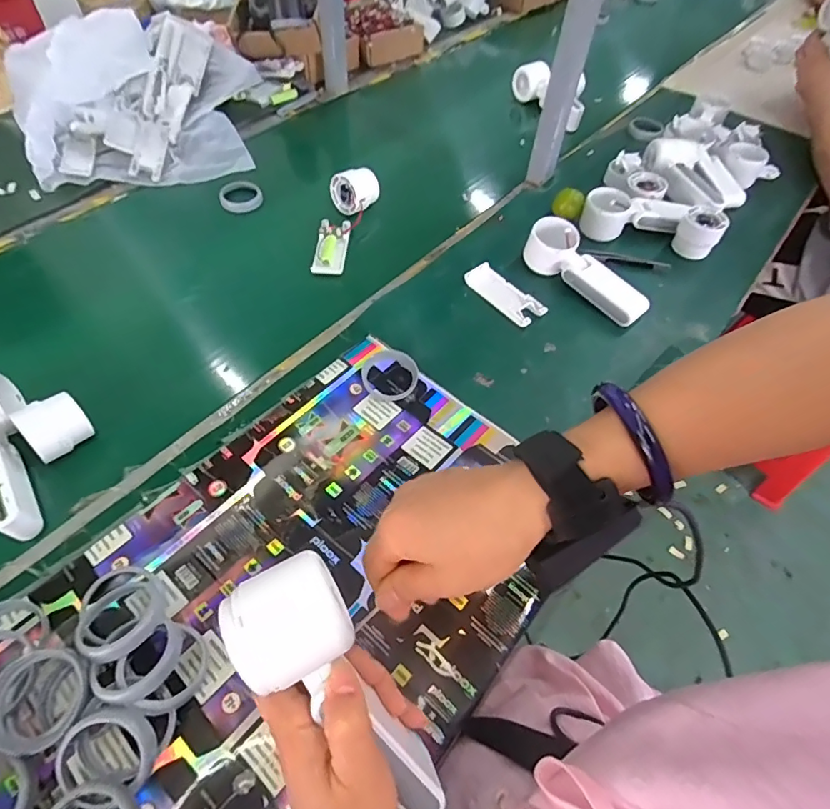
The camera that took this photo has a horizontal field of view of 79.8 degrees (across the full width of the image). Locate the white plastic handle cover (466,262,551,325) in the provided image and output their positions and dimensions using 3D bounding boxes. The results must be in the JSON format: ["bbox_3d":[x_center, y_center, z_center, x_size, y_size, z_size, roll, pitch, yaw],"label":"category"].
[{"bbox_3d":[0.110,-0.135,0.608,0.046,0.016,0.102,-33,62,-24],"label":"white plastic handle cover"}]

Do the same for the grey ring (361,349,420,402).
[{"bbox_3d":[-0.027,-0.034,0.532,0.060,0.013,0.061,2,54,-2],"label":"grey ring"}]

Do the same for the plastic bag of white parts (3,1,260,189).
[{"bbox_3d":[-0.419,-0.482,0.760,0.345,0.131,0.306,-14,56,-13],"label":"plastic bag of white parts"}]

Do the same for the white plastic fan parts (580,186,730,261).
[{"bbox_3d":[0.314,-0.247,0.665,0.174,0.045,0.073,11,54,4],"label":"white plastic fan parts"}]

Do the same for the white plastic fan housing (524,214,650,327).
[{"bbox_3d":[0.210,-0.166,0.600,0.045,0.052,0.164,-37,64,-26],"label":"white plastic fan housing"}]

